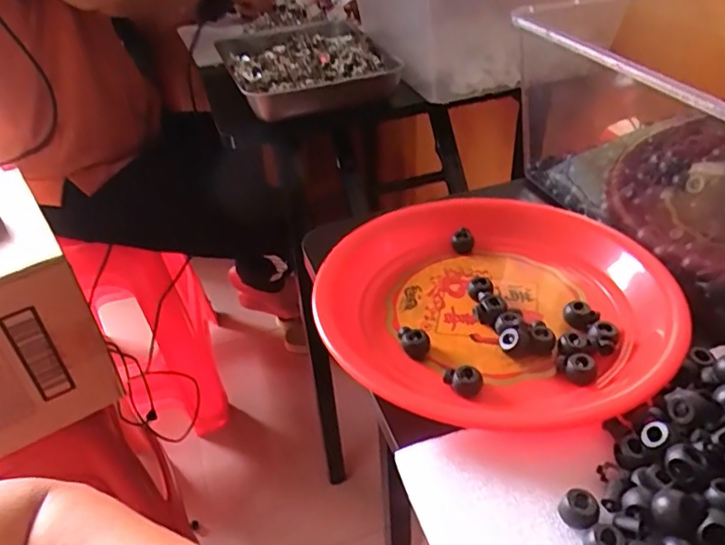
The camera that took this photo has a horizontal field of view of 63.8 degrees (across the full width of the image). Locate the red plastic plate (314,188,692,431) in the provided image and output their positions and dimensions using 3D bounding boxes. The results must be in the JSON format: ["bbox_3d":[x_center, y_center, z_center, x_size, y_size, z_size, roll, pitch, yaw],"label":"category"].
[{"bbox_3d":[0.084,0.004,0.390,0.216,0.036,0.216,-3,38,2],"label":"red plastic plate"}]

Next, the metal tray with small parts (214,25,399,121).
[{"bbox_3d":[-0.077,-0.274,0.768,0.196,0.043,0.243,-13,39,-13],"label":"metal tray with small parts"}]

